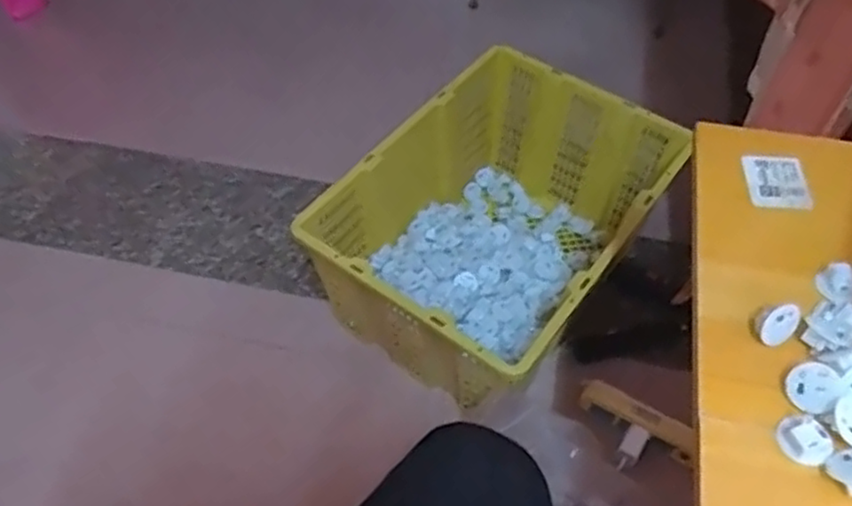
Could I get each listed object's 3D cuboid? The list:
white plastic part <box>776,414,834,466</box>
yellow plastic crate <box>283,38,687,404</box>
[{"bbox_3d":[0.245,0.121,0.455,0.030,0.015,0.027,18,56,14],"label":"white plastic part"},{"bbox_3d":[0.115,-0.028,1.060,0.347,0.275,0.499,31,60,22],"label":"yellow plastic crate"}]

